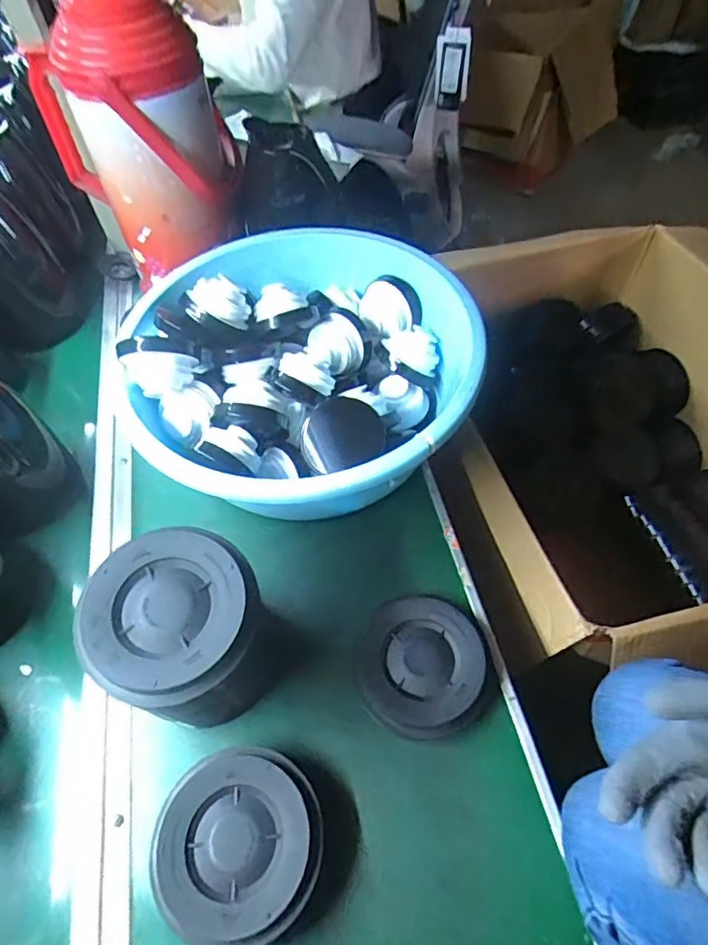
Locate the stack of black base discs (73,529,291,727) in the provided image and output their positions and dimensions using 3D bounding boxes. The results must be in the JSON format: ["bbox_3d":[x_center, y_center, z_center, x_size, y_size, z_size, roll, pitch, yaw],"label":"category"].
[{"bbox_3d":[-0.122,0.134,0.433,0.111,0.167,0.116,12,57,12],"label":"stack of black base discs"}]

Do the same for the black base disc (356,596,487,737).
[{"bbox_3d":[0.058,0.169,0.479,0.109,0.031,0.112,-2,56,3],"label":"black base disc"}]

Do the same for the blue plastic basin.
[{"bbox_3d":[-0.041,-0.105,0.569,0.342,0.122,0.353,11,58,11],"label":"blue plastic basin"}]

